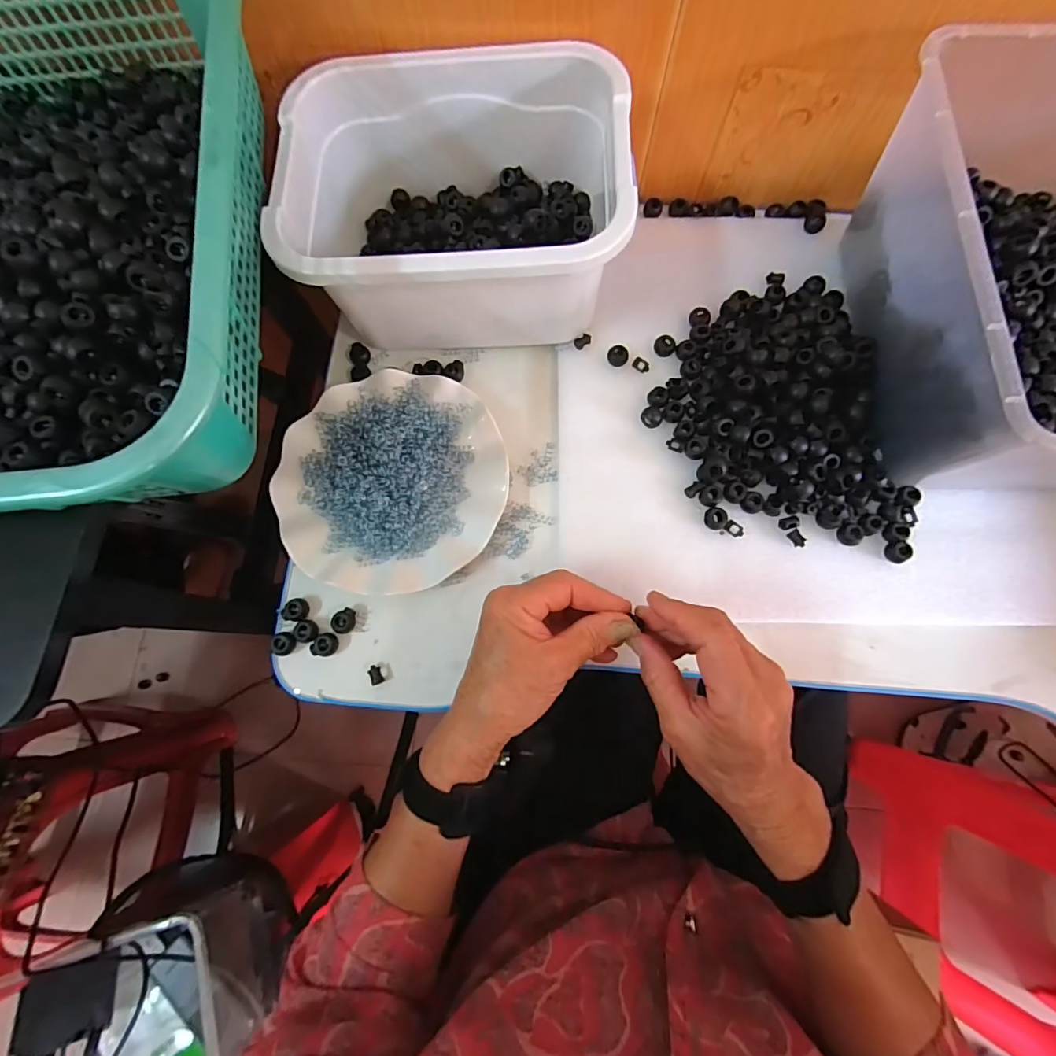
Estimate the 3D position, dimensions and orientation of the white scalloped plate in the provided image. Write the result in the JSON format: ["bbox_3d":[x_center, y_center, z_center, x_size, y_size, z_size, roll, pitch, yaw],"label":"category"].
[{"bbox_3d":[-0.109,-0.040,0.387,0.178,0.030,0.177,0,77,1],"label":"white scalloped plate"}]

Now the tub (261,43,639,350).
[{"bbox_3d":[-0.054,-0.248,0.382,0.241,0.111,0.186,-3,77,0],"label":"tub"}]

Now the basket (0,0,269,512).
[{"bbox_3d":[-0.303,-0.182,0.283,0.296,0.089,0.383,-6,77,-1],"label":"basket"}]

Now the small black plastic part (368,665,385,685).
[{"bbox_3d":[-0.117,0.112,0.368,0.010,0.005,0.015,-23,77,-5],"label":"small black plastic part"}]

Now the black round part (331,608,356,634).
[{"bbox_3d":[-0.143,0.072,0.375,0.014,0.011,0.020,26,78,7],"label":"black round part"}]

